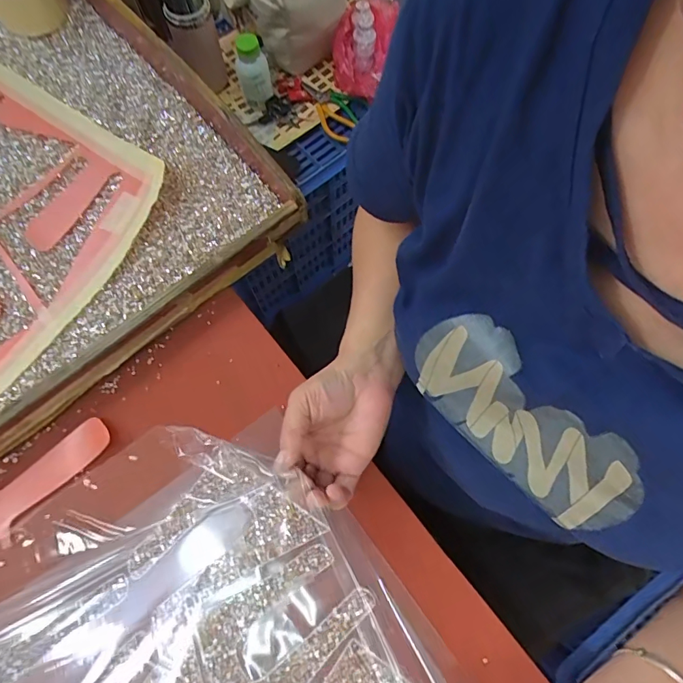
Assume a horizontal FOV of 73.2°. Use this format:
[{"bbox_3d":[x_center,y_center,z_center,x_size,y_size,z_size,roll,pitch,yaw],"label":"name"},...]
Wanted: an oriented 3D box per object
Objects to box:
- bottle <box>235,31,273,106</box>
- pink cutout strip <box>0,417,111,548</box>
[{"bbox_3d":[-0.157,-0.485,0.831,0.050,0.135,0.047,0,73,-1],"label":"bottle"},{"bbox_3d":[-0.307,0.154,0.410,0.229,0.008,0.040,-39,77,-11],"label":"pink cutout strip"}]

